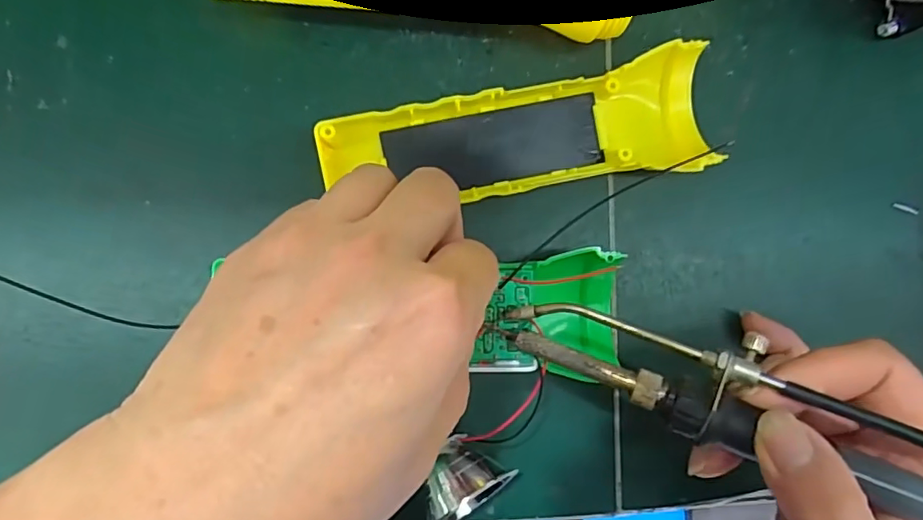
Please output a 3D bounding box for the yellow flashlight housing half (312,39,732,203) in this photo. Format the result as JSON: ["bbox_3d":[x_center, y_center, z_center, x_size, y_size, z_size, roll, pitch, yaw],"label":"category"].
[{"bbox_3d":[0.025,-0.047,0.233,0.157,0.027,0.047,-14,92,-6],"label":"yellow flashlight housing half"}]

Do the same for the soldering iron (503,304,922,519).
[{"bbox_3d":[0.111,0.054,0.184,0.200,0.019,0.031,22,87,16],"label":"soldering iron"}]

